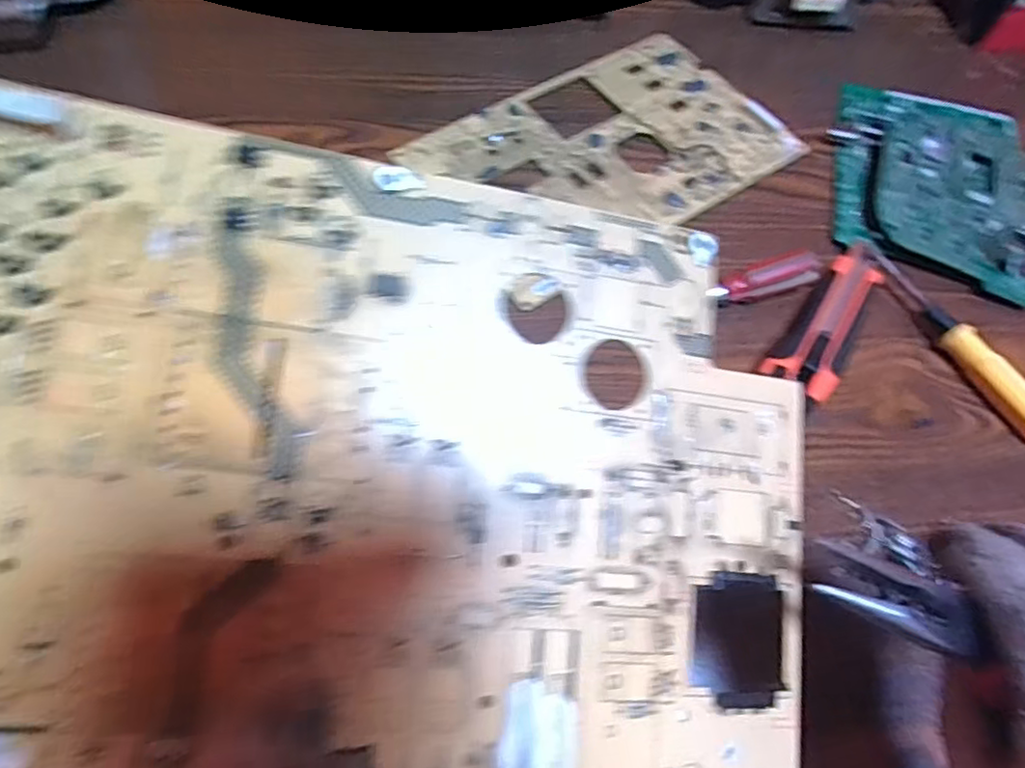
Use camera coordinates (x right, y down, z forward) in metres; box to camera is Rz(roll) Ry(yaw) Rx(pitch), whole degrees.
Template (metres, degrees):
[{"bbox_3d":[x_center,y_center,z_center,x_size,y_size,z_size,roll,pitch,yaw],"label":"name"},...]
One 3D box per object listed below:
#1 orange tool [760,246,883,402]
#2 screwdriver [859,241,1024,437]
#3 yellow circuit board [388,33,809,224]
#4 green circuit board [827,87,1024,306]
[{"bbox_3d":[0.208,-0.042,0.392,0.039,0.018,0.133,36,67,14],"label":"orange tool"},{"bbox_3d":[0.286,-0.032,0.393,0.017,0.022,0.165,-23,67,-14],"label":"screwdriver"},{"bbox_3d":[0.072,-0.178,0.457,0.261,0.007,0.167,-32,69,-17],"label":"yellow circuit board"},{"bbox_3d":[0.325,-0.159,0.461,0.146,0.022,0.199,16,63,5],"label":"green circuit board"}]

